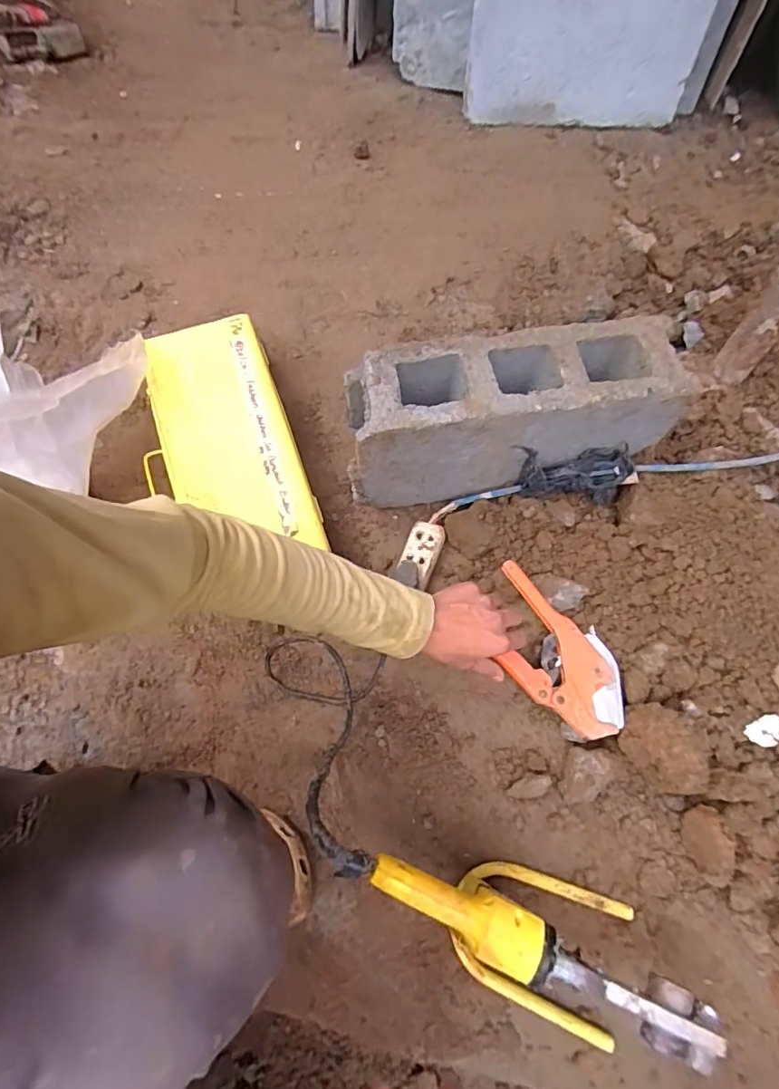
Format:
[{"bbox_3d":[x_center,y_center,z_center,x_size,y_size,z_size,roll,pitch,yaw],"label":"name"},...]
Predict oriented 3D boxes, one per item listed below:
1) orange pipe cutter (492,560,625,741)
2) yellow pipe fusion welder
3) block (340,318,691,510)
[{"bbox_3d":[0.186,0.124,0.617,0.104,0.028,0.205,-40,68,-20],"label":"orange pipe cutter"},{"bbox_3d":[0.128,0.369,0.497,0.296,0.131,0.118,15,62,8],"label":"yellow pipe fusion welder"},{"bbox_3d":[0.145,-0.158,0.672,0.383,0.175,0.110,-9,61,-5],"label":"block"}]

